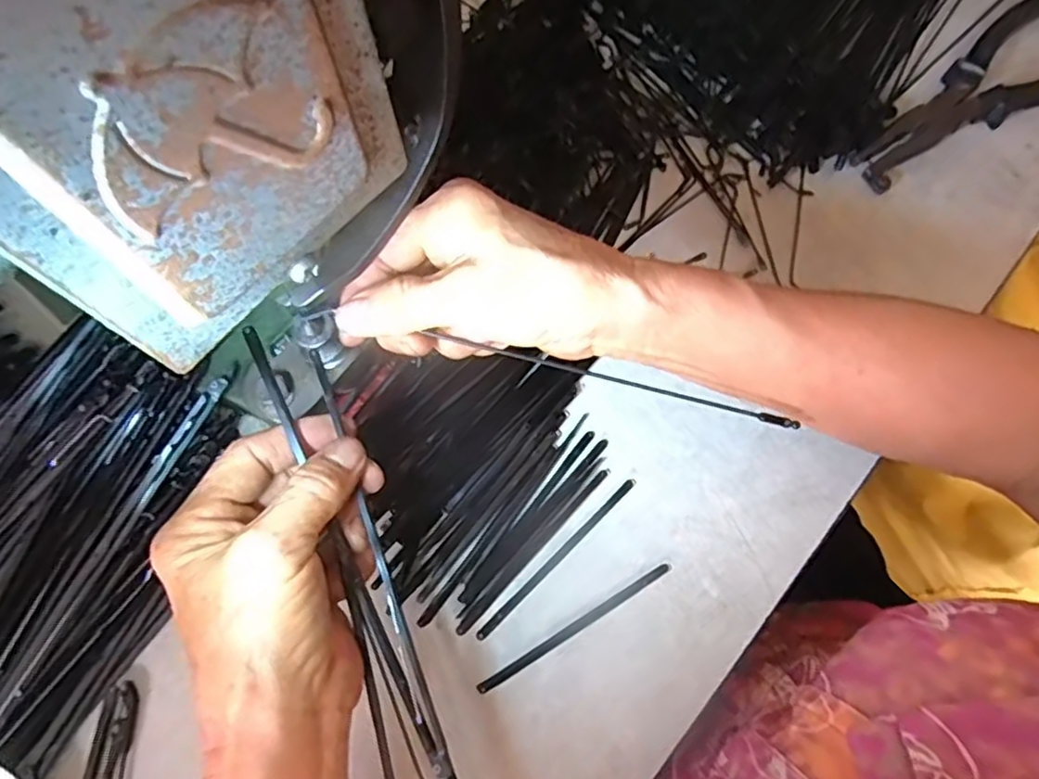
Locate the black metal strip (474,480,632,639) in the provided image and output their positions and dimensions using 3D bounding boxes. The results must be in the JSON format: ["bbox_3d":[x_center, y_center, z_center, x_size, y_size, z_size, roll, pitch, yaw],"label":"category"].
[{"bbox_3d":[0.018,0.078,0.309,0.100,0.004,0.004,-43,78,-12],"label":"black metal strip"}]

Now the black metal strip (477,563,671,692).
[{"bbox_3d":[0.026,0.107,0.298,0.099,0.004,0.005,-30,75,-9],"label":"black metal strip"}]

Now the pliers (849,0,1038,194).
[{"bbox_3d":[0.265,-0.171,0.375,0.178,0.024,0.058,-32,75,-10],"label":"pliers"}]

